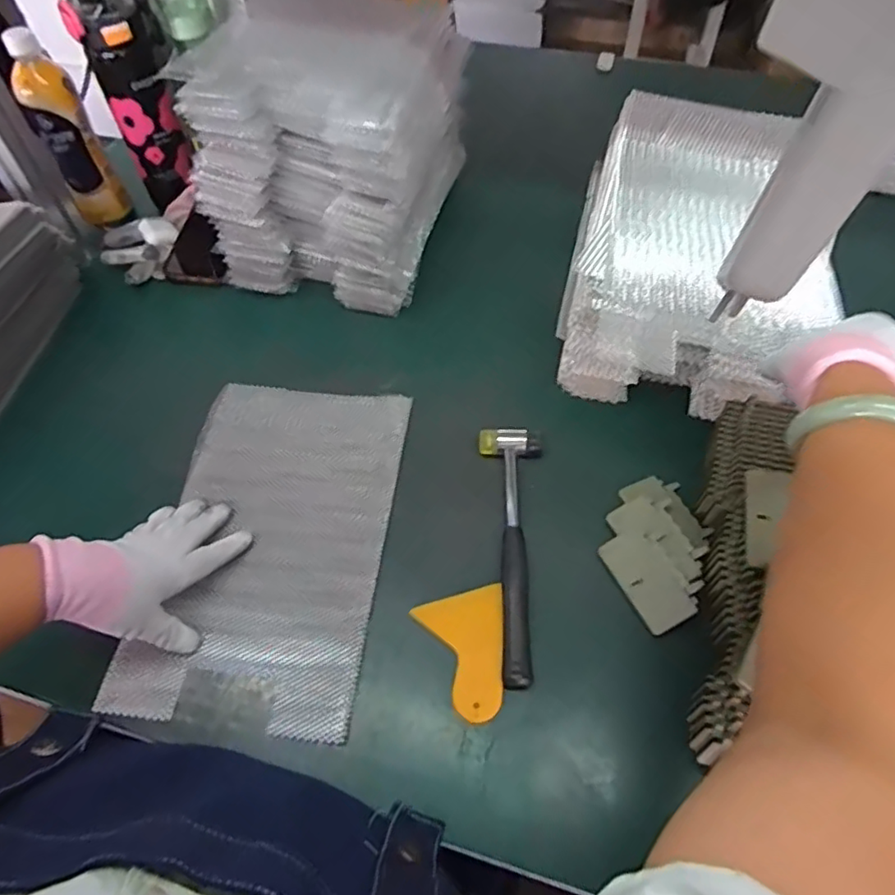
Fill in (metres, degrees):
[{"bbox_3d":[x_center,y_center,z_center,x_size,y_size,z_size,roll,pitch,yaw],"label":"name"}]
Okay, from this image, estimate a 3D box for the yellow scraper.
[{"bbox_3d":[0.021,0.164,0.484,0.071,0.008,0.097,-13,55,-9],"label":"yellow scraper"}]

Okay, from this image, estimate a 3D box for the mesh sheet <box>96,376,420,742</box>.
[{"bbox_3d":[-0.154,0.077,0.546,0.193,0.008,0.316,6,57,3],"label":"mesh sheet"}]

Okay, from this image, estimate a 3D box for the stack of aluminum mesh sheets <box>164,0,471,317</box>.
[{"bbox_3d":[-0.132,-0.338,0.687,0.233,0.228,0.295,10,55,8],"label":"stack of aluminum mesh sheets"}]

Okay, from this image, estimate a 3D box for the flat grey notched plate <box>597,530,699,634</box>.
[{"bbox_3d":[0.168,0.111,0.512,0.044,0.004,0.086,-32,59,1],"label":"flat grey notched plate"}]

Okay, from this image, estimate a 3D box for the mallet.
[{"bbox_3d":[0.063,0.085,0.528,0.054,0.022,0.231,0,55,-1],"label":"mallet"}]

